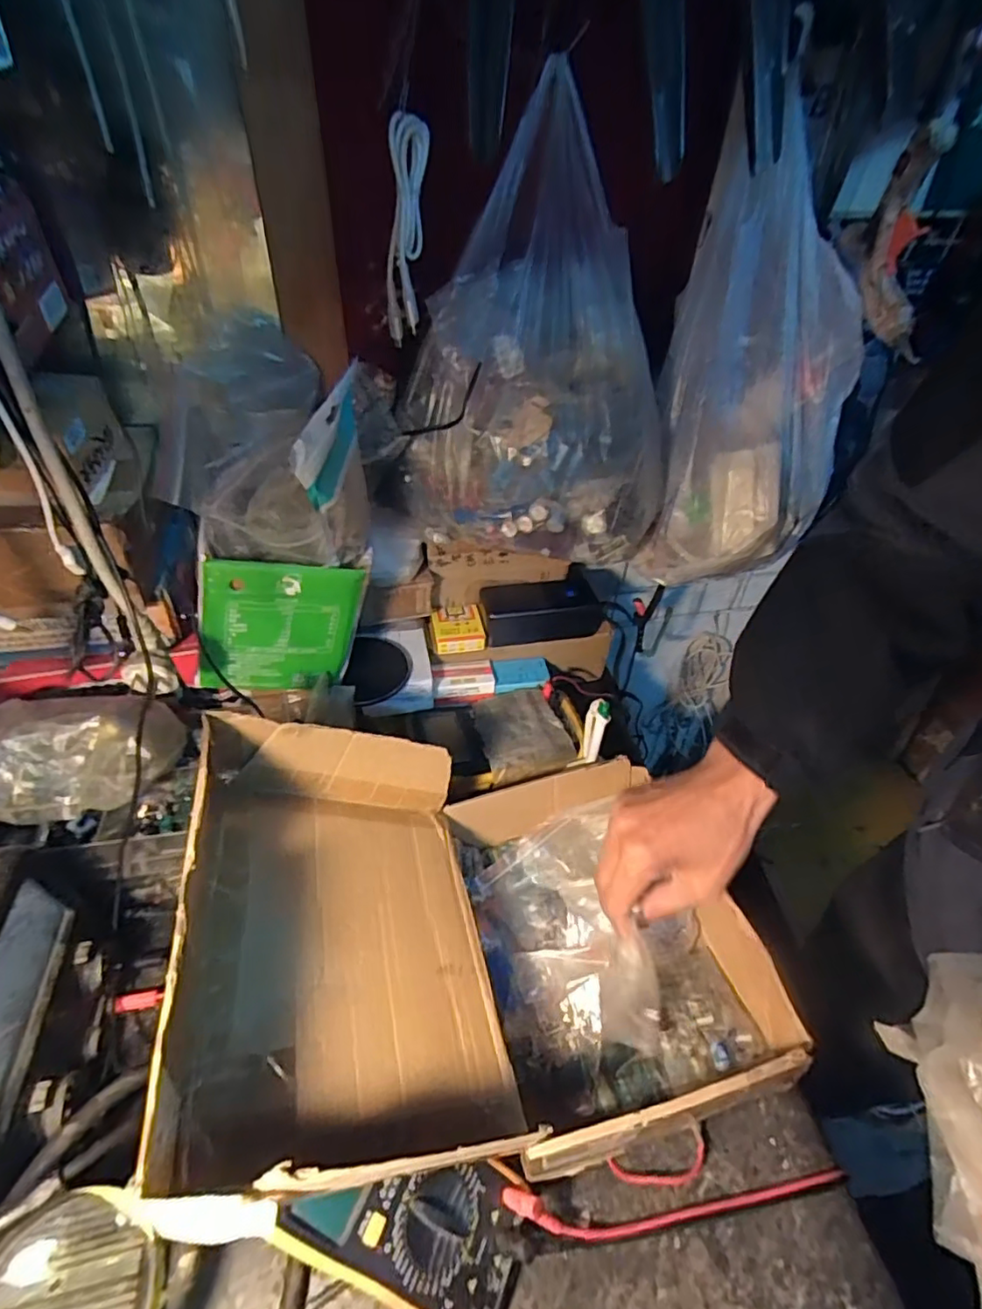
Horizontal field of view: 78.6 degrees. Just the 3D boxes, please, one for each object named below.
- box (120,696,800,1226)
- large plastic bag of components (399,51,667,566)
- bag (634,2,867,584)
[{"bbox_3d":[0.000,0.189,0.418,0.358,0.192,0.256,-8,43,-12],"label":"box"},{"bbox_3d":[0.041,-0.234,0.481,0.165,0.271,0.204,-29,51,-30],"label":"large plastic bag of components"},{"bbox_3d":[0.232,-0.259,0.520,0.155,0.399,0.096,1,20,-2],"label":"bag"}]

